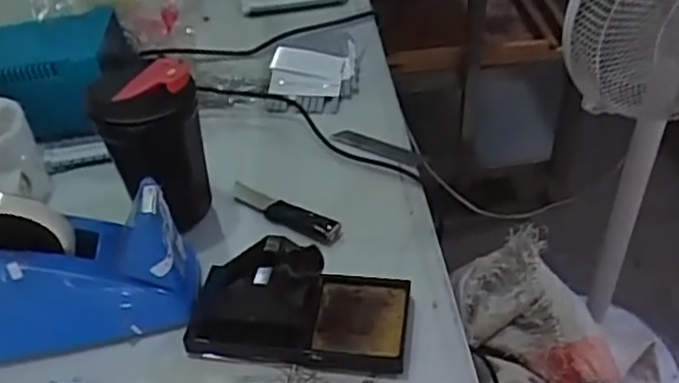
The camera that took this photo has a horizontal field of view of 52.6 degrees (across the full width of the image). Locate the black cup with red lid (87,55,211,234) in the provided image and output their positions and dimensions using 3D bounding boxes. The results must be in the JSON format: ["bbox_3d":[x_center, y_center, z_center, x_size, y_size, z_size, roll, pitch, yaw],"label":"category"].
[{"bbox_3d":[-0.145,-0.023,0.563,0.082,0.148,0.072,-17,43,-13],"label":"black cup with red lid"}]

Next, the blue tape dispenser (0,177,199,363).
[{"bbox_3d":[-0.219,0.056,0.500,0.209,0.111,0.065,-12,42,-7],"label":"blue tape dispenser"}]

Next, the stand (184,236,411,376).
[{"bbox_3d":[-0.031,0.074,0.490,0.157,0.069,0.075,1,42,7],"label":"stand"}]

